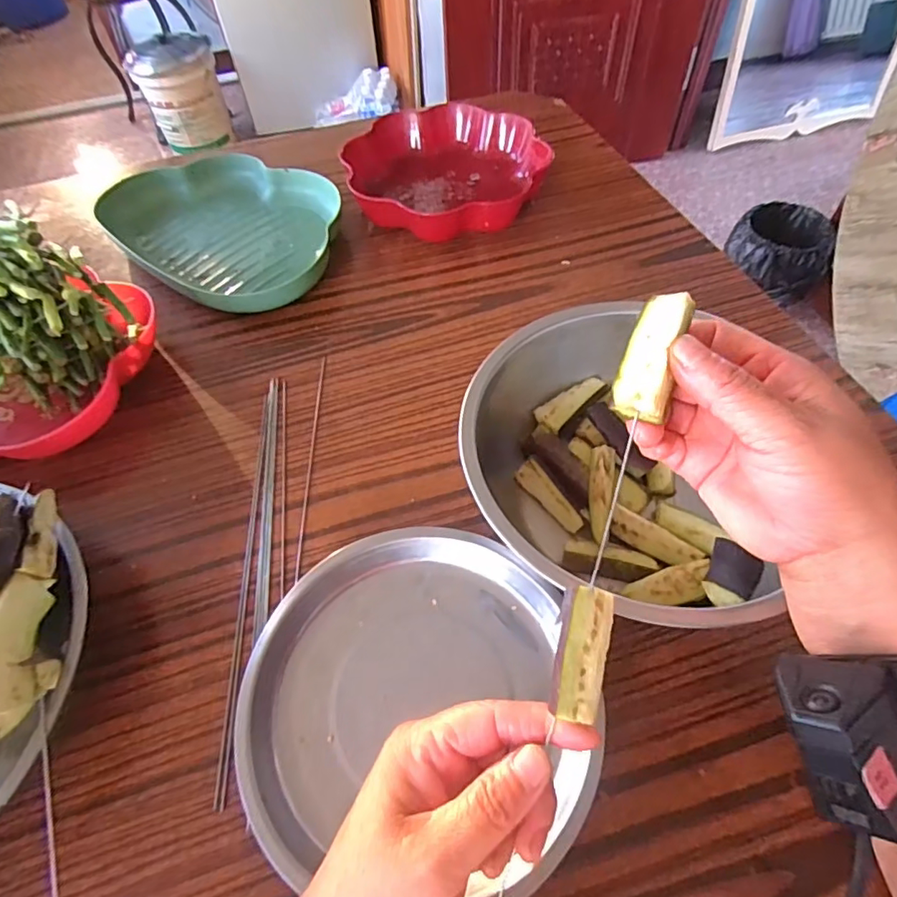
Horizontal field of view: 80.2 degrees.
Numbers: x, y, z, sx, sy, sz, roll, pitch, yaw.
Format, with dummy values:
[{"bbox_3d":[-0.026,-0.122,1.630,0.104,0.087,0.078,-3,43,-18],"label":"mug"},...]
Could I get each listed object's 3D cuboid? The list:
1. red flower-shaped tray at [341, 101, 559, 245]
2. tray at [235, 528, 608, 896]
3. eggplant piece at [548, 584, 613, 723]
[{"bbox_3d":[-0.005,-0.298,0.569,0.197,0.046,0.204,-17,57,-8],"label":"red flower-shaped tray"},{"bbox_3d":[-0.012,0.129,0.293,0.187,0.021,0.178,-1,56,2],"label":"tray"},{"bbox_3d":[0.050,0.079,0.211,0.026,0.014,0.048,22,74,-24],"label":"eggplant piece"}]

